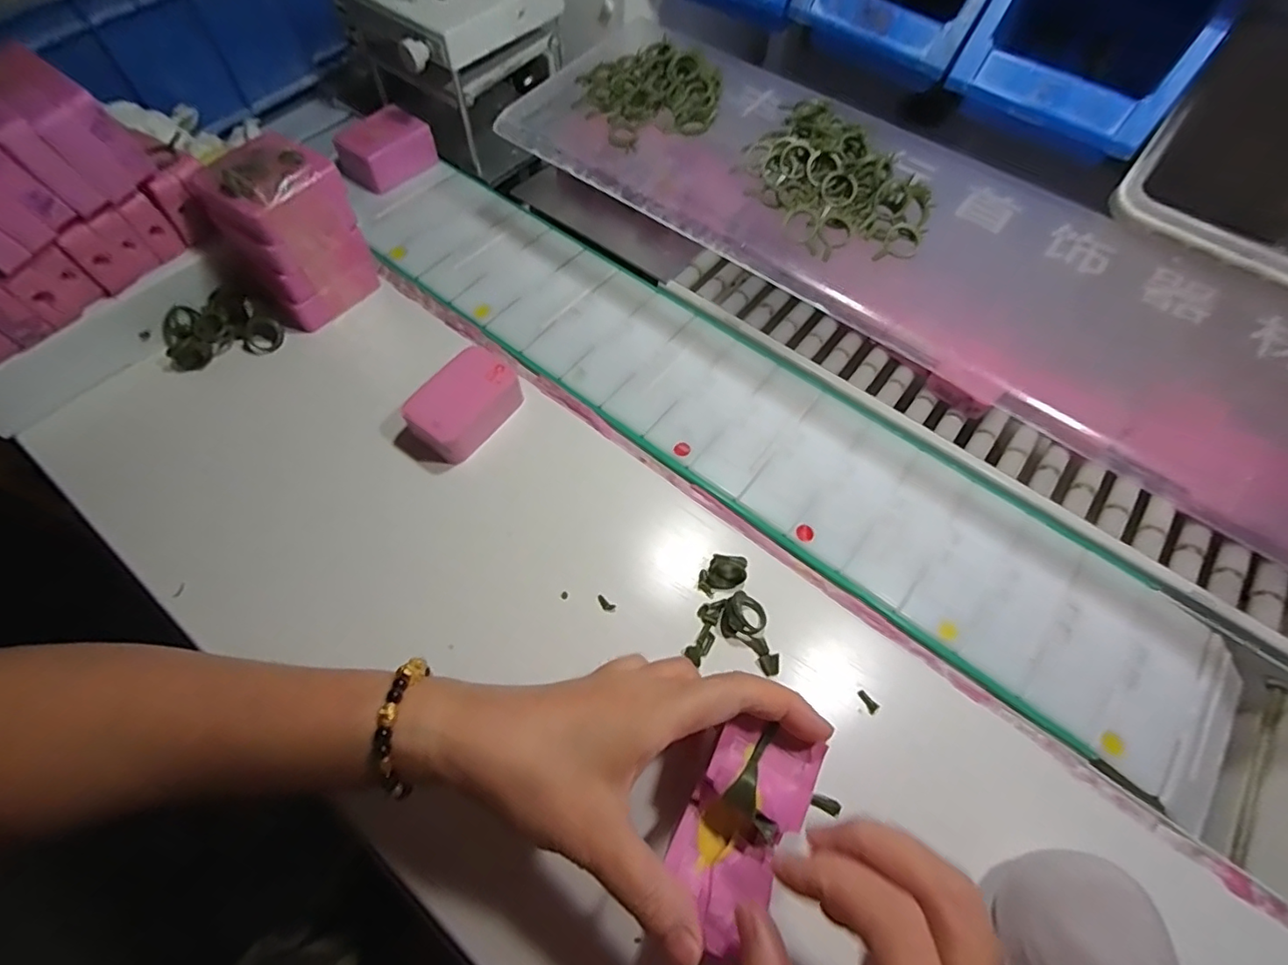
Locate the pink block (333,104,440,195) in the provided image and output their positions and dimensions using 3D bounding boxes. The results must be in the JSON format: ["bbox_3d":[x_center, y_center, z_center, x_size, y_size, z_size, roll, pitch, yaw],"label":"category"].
[{"bbox_3d":[-0.226,-0.290,0.497,0.050,0.034,0.076,37,67,16],"label":"pink block"}]

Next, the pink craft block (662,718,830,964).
[{"bbox_3d":[0.041,0.151,0.252,0.046,0.036,0.084,27,67,11],"label":"pink craft block"}]

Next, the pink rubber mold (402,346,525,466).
[{"bbox_3d":[-0.120,-0.052,0.383,0.048,0.033,0.073,32,65,13],"label":"pink rubber mold"}]

